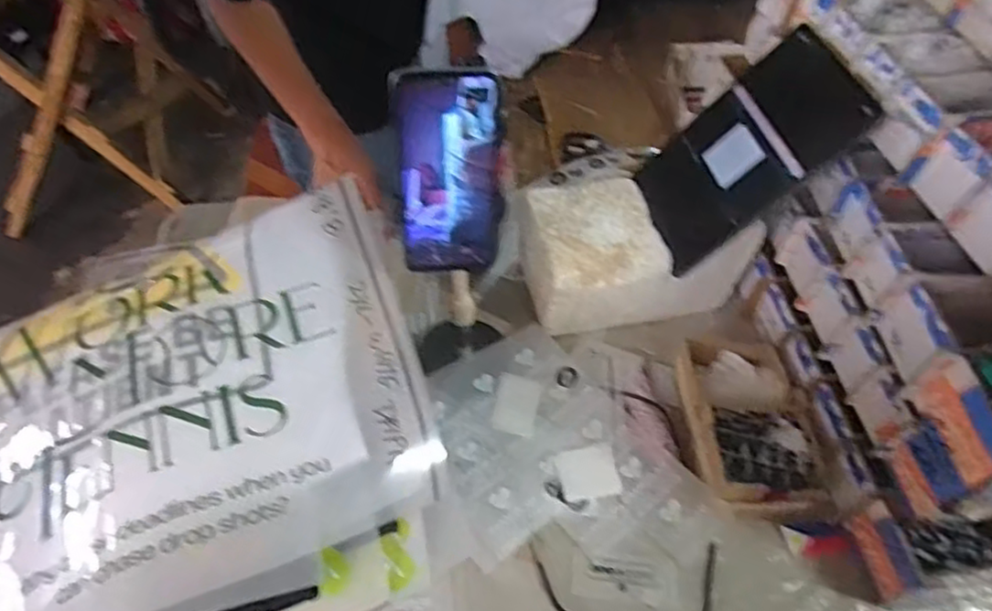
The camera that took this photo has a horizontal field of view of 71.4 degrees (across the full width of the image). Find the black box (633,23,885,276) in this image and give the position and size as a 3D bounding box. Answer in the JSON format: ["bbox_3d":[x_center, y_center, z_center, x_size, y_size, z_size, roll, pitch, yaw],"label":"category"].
[{"bbox_3d":[0.259,-0.164,0.734,0.030,0.242,0.155,15,45,-40],"label":"black box"}]

